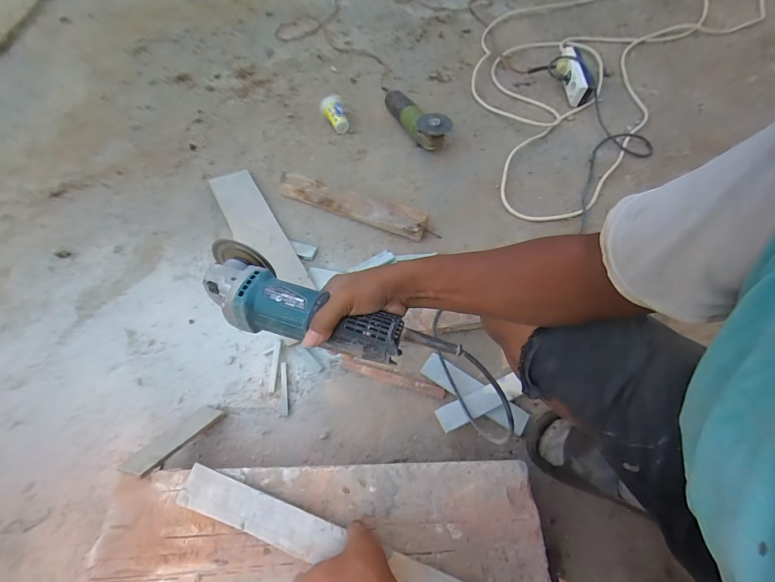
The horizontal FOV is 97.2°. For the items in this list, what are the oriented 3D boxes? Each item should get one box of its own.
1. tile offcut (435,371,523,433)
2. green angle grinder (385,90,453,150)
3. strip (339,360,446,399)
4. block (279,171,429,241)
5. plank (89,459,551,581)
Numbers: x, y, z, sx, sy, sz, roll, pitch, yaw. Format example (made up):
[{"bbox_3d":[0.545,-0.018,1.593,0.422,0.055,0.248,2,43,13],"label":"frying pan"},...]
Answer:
[{"bbox_3d":[0.164,0.193,0.599,0.163,0.010,0.041,-21,68,-14],"label":"tile offcut"},{"bbox_3d":[0.078,-0.468,0.927,0.079,0.088,0.239,-30,64,-11],"label":"green angle grinder"},{"bbox_3d":[0.007,0.162,0.639,0.199,0.011,0.020,12,62,11],"label":"strip"},{"bbox_3d":[-0.095,-0.214,0.830,0.406,0.047,0.062,20,64,15],"label":"block"},{"bbox_3d":[-0.090,0.340,0.451,0.583,0.032,0.201,-2,60,3],"label":"plank"}]

